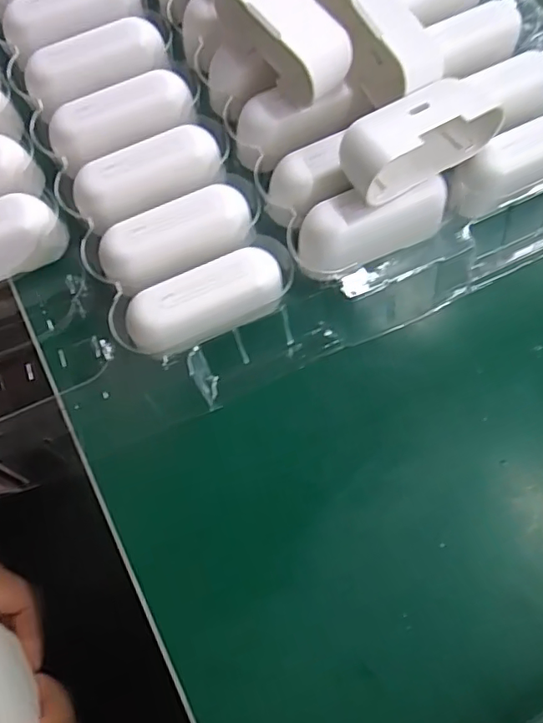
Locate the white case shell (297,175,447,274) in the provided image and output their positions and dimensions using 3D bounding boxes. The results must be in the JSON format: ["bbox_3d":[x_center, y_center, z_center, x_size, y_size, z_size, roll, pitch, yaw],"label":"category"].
[{"bbox_3d":[0.040,-0.057,0.224,0.062,0.021,0.023,-22,75,-7],"label":"white case shell"}]

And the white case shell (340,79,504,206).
[{"bbox_3d":[0.057,-0.086,0.212,0.067,0.019,0.026,-31,76,-9],"label":"white case shell"}]

